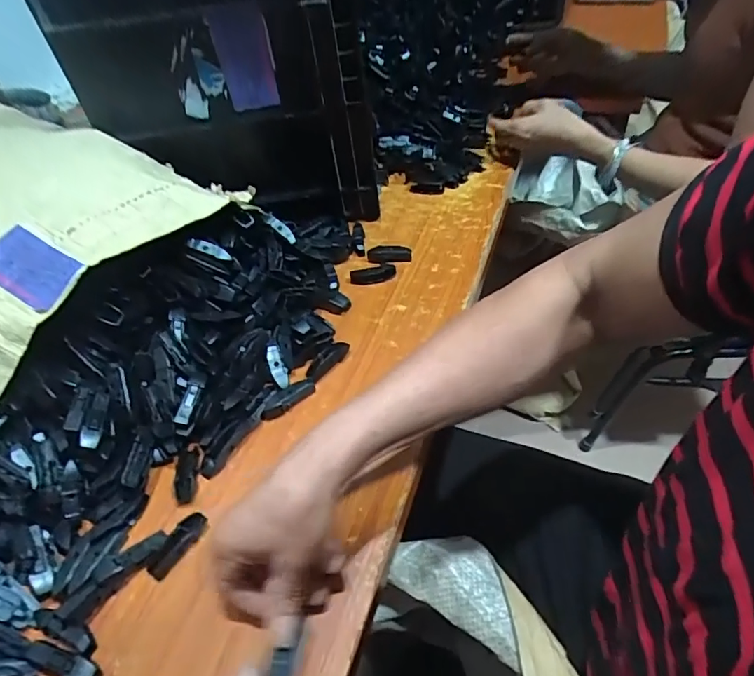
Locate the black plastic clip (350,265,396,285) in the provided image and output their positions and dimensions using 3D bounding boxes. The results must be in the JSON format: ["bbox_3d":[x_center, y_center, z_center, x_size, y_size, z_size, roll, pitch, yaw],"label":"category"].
[{"bbox_3d":[-0.004,-0.074,0.589,0.052,0.012,0.019,-17,48,-8],"label":"black plastic clip"}]

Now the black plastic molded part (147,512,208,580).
[{"bbox_3d":[-0.156,0.163,0.397,0.015,0.013,0.054,23,54,24],"label":"black plastic molded part"}]

